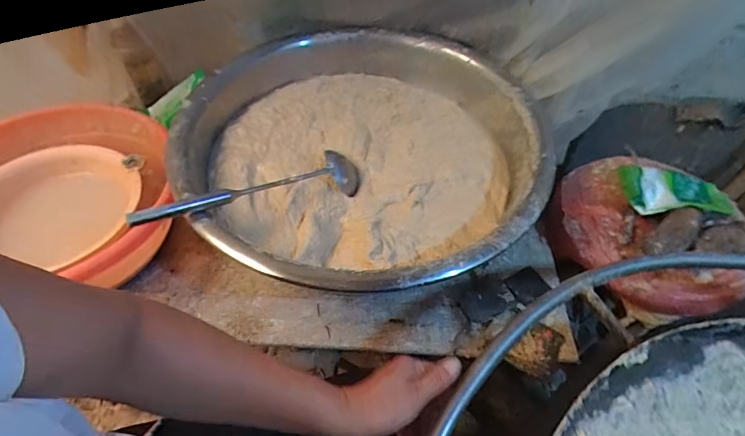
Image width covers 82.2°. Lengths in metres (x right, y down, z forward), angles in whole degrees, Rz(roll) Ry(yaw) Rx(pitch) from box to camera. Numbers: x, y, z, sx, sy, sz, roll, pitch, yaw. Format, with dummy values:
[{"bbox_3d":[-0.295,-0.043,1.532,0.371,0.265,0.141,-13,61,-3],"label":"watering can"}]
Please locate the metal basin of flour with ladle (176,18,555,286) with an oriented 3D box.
[{"bbox_3d":[-0.013,-0.146,0.742,0.595,0.152,0.629,2,51,-2],"label":"metal basin of flour with ladle"}]

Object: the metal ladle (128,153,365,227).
[{"bbox_3d":[-0.170,-0.042,0.624,0.328,0.056,0.057,-16,52,-34],"label":"metal ladle"}]

